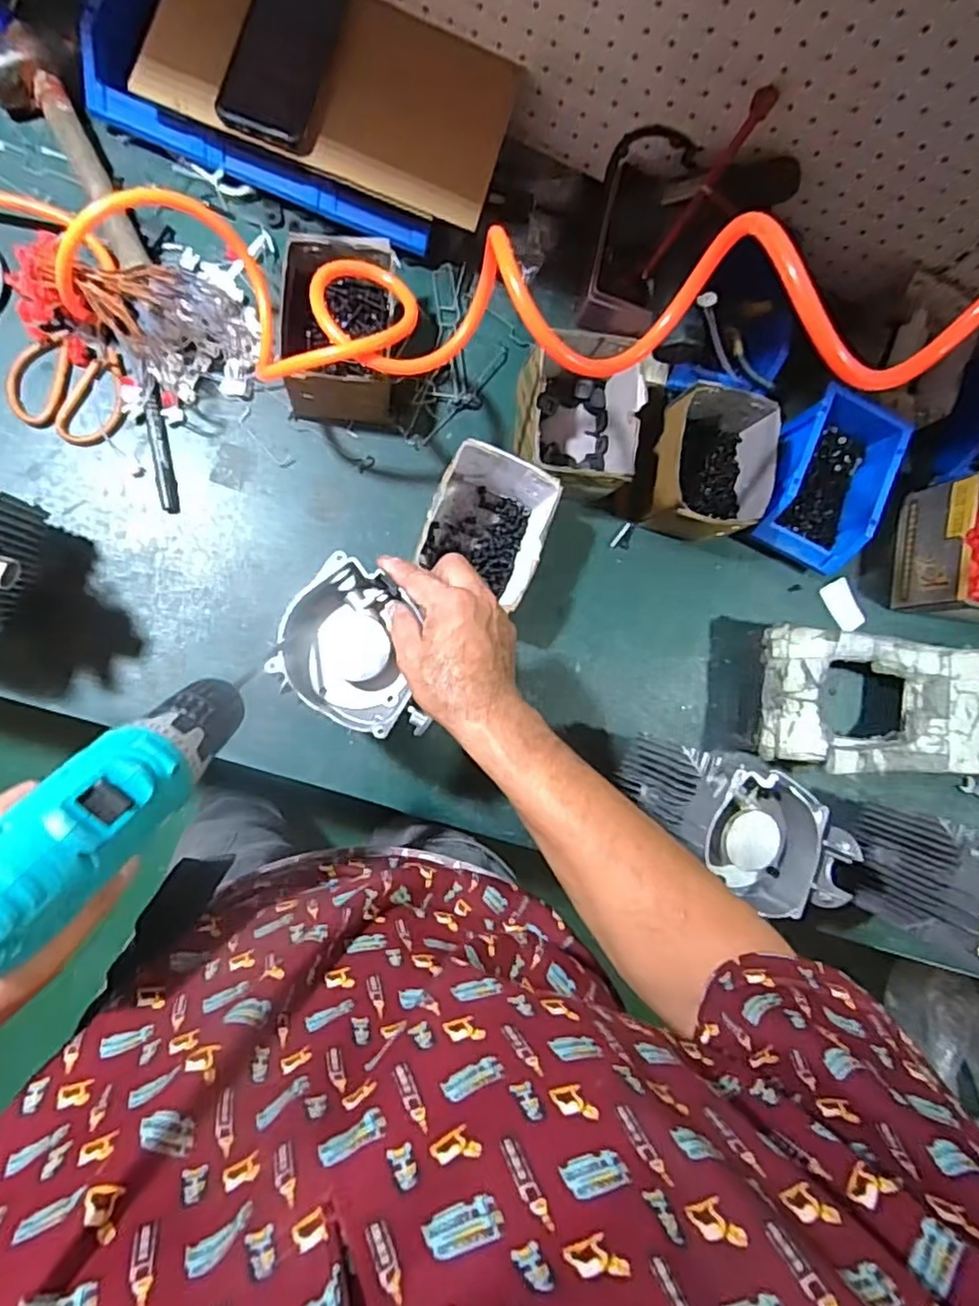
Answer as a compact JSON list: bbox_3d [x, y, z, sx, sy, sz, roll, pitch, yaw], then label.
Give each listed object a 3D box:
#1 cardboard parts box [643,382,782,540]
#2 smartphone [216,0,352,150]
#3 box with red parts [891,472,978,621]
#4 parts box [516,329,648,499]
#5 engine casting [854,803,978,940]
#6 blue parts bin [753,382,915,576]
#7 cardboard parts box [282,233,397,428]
[{"bbox_3d":[0.237,-0.205,0.726,0.124,0.094,0.146,4,87,-9],"label":"cardboard parts box"},{"bbox_3d":[-0.187,-0.553,0.591,0.078,0.011,0.172,17,85,-9],"label":"smartphone"},{"bbox_3d":[0.579,-0.117,0.776,0.138,0.116,0.149,9,86,-9],"label":"box with red parts"},{"bbox_3d":[0.091,-0.245,0.686,0.116,0.096,0.154,5,87,-9],"label":"parts box"},{"bbox_3d":[0.495,0.247,0.673,0.143,0.165,0.116,21,84,-8],"label":"engine casting"},{"bbox_3d":[0.389,-0.202,0.744,0.129,0.065,0.185,26,84,-8],"label":"blue parts bin"},{"bbox_3d":[-0.147,-0.311,0.638,0.096,0.102,0.156,2,87,-10],"label":"cardboard parts box"}]

